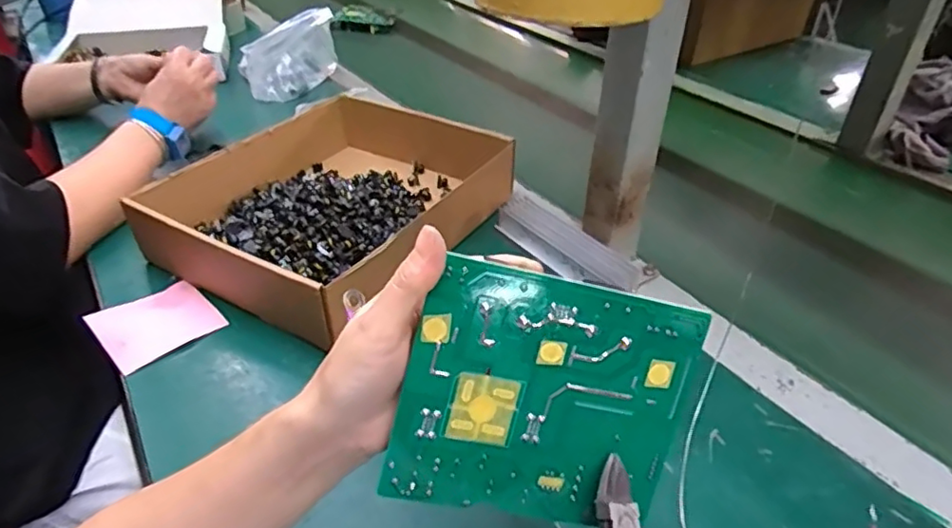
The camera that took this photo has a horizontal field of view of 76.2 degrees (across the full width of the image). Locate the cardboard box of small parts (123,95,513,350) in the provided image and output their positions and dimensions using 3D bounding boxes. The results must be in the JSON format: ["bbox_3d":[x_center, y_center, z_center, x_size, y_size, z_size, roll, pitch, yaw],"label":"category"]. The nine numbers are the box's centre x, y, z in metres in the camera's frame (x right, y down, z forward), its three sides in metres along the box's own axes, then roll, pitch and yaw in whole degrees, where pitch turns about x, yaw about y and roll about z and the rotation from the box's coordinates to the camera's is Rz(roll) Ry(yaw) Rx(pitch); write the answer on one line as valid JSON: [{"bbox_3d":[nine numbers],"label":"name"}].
[{"bbox_3d":[-0.137,-0.069,0.612,0.238,0.067,0.301,20,41,24],"label":"cardboard box of small parts"}]

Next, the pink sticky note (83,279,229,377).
[{"bbox_3d":[-0.267,0.048,0.507,0.077,0.011,0.085,30,45,33],"label":"pink sticky note"}]

